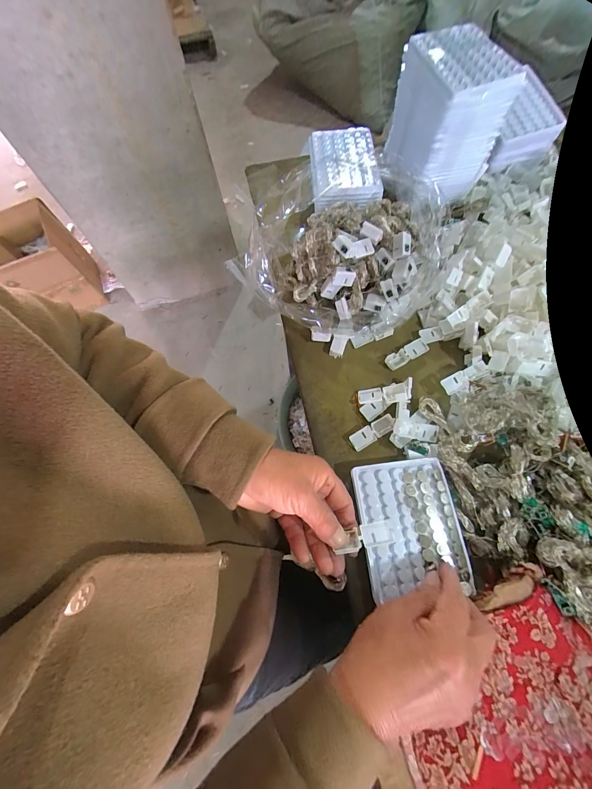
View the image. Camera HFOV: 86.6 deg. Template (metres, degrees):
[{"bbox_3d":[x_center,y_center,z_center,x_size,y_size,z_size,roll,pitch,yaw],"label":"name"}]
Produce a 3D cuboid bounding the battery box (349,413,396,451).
[{"bbox_3d":[0.088,0.043,0.361,0.054,0.010,0.019,-31,70,-9],"label":"battery box"}]

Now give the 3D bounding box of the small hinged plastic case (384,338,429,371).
[{"bbox_3d":[0.141,-0.052,0.398,0.058,0.008,0.019,-29,70,-9],"label":"small hinged plastic case"}]

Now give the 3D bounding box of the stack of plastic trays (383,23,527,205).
[{"bbox_3d":[0.198,-0.364,0.422,0.104,0.143,0.128,-12,68,-2],"label":"stack of plastic trays"}]

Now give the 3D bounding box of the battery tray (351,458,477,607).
[{"bbox_3d":[0.112,0.128,0.312,0.093,0.009,0.118,-7,68,0],"label":"battery tray"}]

